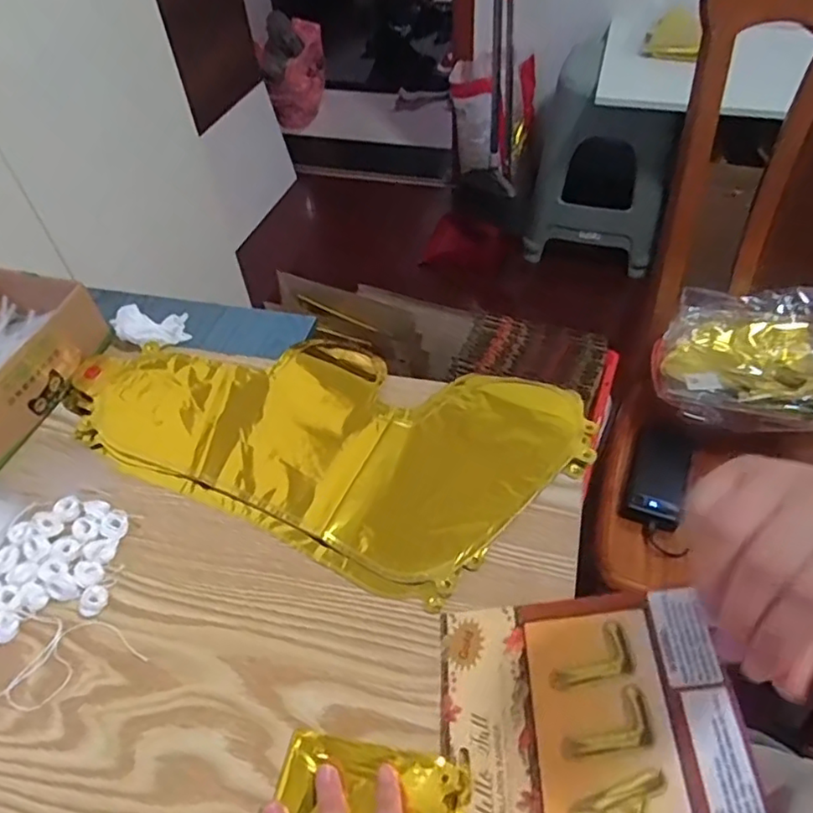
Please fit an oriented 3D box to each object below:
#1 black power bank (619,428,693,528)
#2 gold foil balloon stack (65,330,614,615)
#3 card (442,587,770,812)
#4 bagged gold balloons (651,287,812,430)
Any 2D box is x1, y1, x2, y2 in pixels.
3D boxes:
[{"bbox_3d":[0.334,0.092,0.833,0.071,0.020,0.128,13,68,24],"label":"black power bank"},{"bbox_3d":[-0.077,0.011,0.529,0.420,0.017,0.215,17,53,18],"label":"gold foil balloon stack"},{"bbox_3d":[0.097,0.191,0.337,0.158,0.017,0.188,-15,42,17],"label":"card"},{"bbox_3d":[0.493,-0.062,0.878,0.274,0.065,0.251,7,50,10],"label":"bagged gold balloons"}]

